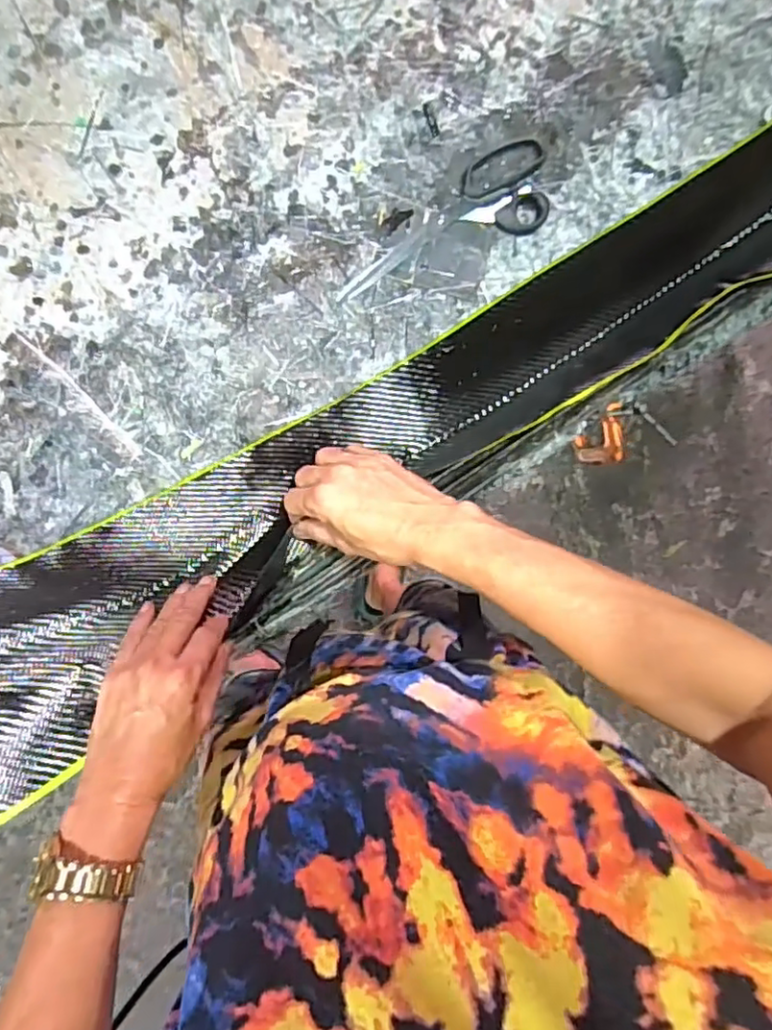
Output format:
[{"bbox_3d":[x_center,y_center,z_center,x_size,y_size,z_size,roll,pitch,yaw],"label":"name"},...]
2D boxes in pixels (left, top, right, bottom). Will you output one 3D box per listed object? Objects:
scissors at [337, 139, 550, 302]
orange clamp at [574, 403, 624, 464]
[{"bbox_3d":[0.054,-0.286,0.596,0.234,0.023,0.084,-26,95,-6],"label":"scissors"},{"bbox_3d":[0.218,-0.081,0.633,0.018,0.075,0.057,-1,92,-8],"label":"orange clamp"}]

